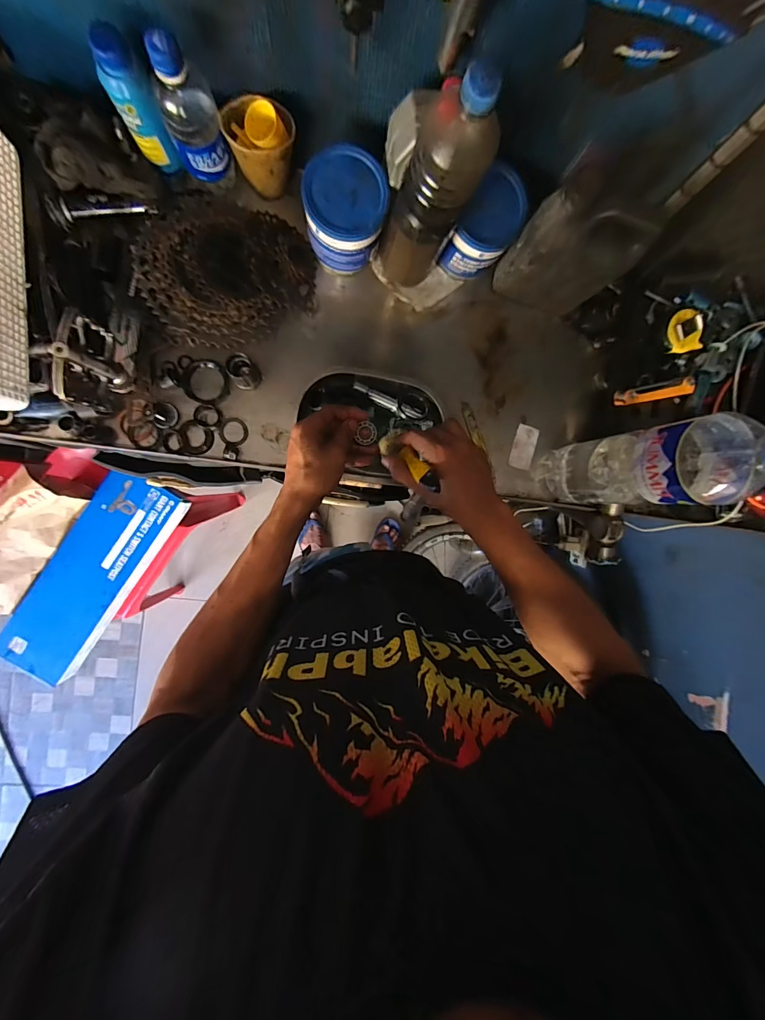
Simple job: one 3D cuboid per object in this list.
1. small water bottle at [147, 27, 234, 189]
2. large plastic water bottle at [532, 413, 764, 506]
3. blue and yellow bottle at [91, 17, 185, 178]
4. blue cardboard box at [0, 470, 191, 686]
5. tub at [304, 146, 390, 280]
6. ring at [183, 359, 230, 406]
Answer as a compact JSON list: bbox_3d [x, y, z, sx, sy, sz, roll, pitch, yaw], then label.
[{"bbox_3d":[-0.216,-0.444,0.440,0.056,0.168,0.053,-19,95,-6],"label":"small water bottle"},{"bbox_3d":[0.310,-0.049,0.461,0.093,0.313,0.093,-6,94,-6],"label":"large plastic water bottle"},{"bbox_3d":[-0.273,-0.447,0.434,0.041,0.141,0.038,0,93,-7],"label":"blue and yellow bottle"},{"bbox_3d":[-0.674,0.146,0.886,0.175,0.056,0.510,35,88,-7],"label":"blue cardboard box"},{"bbox_3d":[-0.049,-0.384,0.504,0.099,0.099,0.099,0,93,-7],"label":"tub"},{"bbox_3d":[-0.248,-0.179,0.536,0.062,0.019,0.060,0,93,-7],"label":"ring"}]

